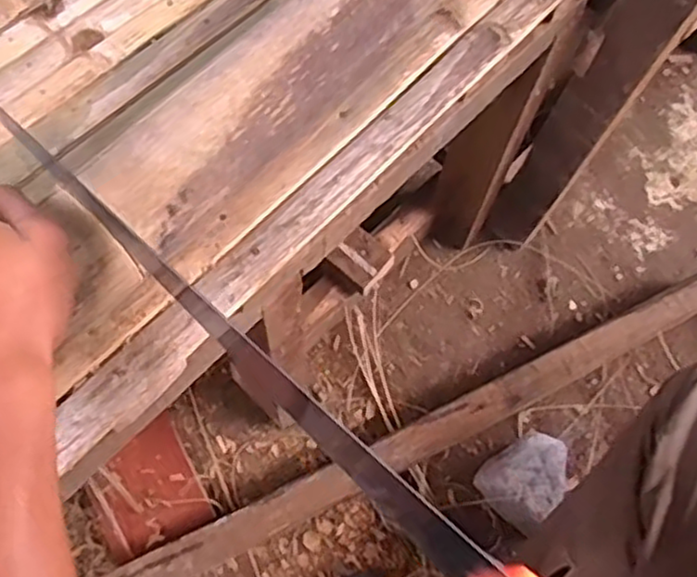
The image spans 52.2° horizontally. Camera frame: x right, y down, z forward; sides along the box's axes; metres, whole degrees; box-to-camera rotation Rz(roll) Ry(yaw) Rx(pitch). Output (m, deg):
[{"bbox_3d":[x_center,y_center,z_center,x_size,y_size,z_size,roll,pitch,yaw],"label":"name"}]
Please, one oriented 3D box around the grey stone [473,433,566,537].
[{"bbox_3d":[0.199,0.211,0.803,0.083,0.061,0.089,35,69,13],"label":"grey stone"}]

